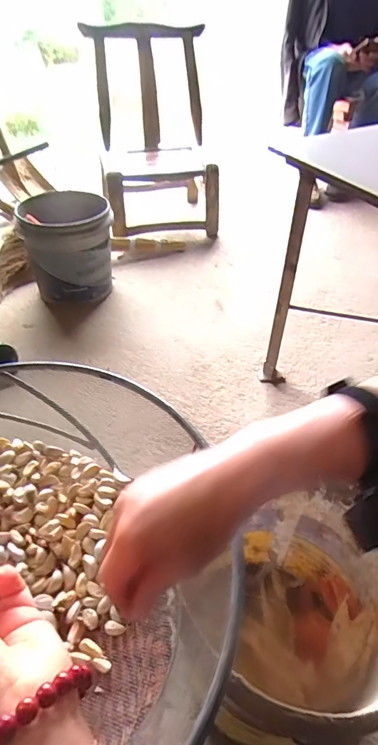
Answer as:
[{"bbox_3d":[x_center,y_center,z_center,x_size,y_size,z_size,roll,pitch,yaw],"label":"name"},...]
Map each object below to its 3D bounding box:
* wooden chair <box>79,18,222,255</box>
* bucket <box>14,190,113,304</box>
[{"bbox_3d":[-0.123,-0.808,1.566,0.395,0.614,0.480,-11,45,-12],"label":"wooden chair"},{"bbox_3d":[-0.350,-0.360,1.299,0.249,0.250,0.220,-12,45,-13],"label":"bucket"}]

